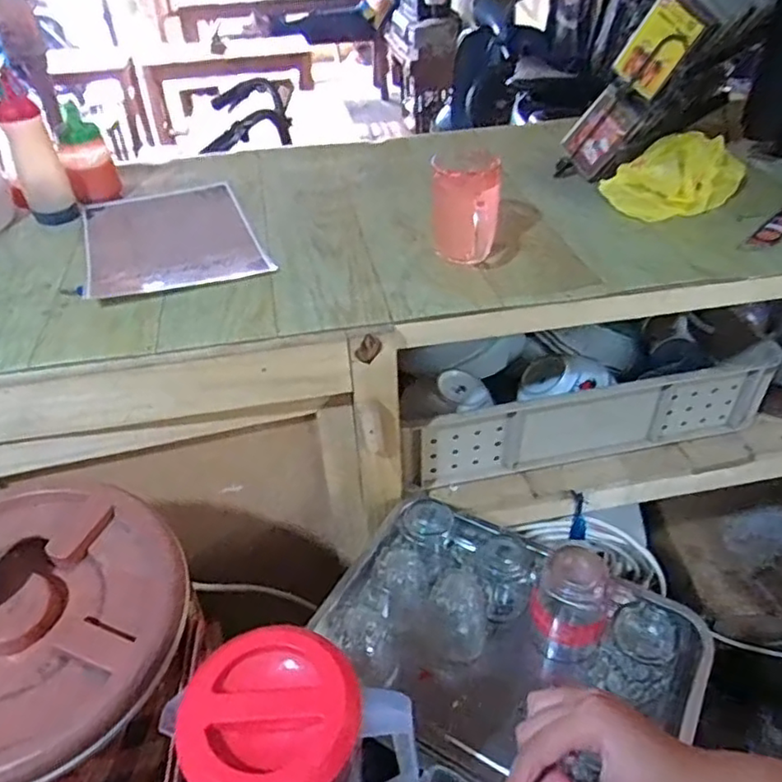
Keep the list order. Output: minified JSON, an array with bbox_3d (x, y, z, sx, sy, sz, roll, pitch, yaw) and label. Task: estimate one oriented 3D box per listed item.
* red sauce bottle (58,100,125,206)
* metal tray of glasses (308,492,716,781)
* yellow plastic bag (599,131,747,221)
[{"bbox_3d":[-0.432,-0.332,0.918,0.067,0.121,0.065,-17,44,-18],"label":"red sauce bottle"},{"bbox_3d":[0.113,0.249,0.665,0.380,0.135,0.264,23,47,24],"label":"metal tray of glasses"},{"bbox_3d":[0.396,-0.299,0.874,0.196,0.075,0.107,-25,47,-25],"label":"yellow plastic bag"}]

